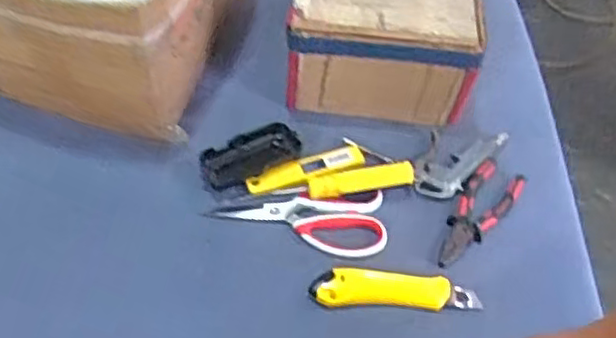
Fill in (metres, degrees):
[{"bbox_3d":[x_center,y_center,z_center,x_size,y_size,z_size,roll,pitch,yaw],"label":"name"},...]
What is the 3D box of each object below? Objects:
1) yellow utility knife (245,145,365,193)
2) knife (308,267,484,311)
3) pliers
[{"bbox_3d":[-0.001,0.001,0.729,0.135,0.016,0.033,-14,56,-15],"label":"yellow utility knife"},{"bbox_3d":[0.087,0.116,0.649,0.165,0.014,0.033,2,53,-4],"label":"knife"},{"bbox_3d":[0.183,0.048,0.715,0.052,0.012,0.151,33,57,18],"label":"pliers"}]

